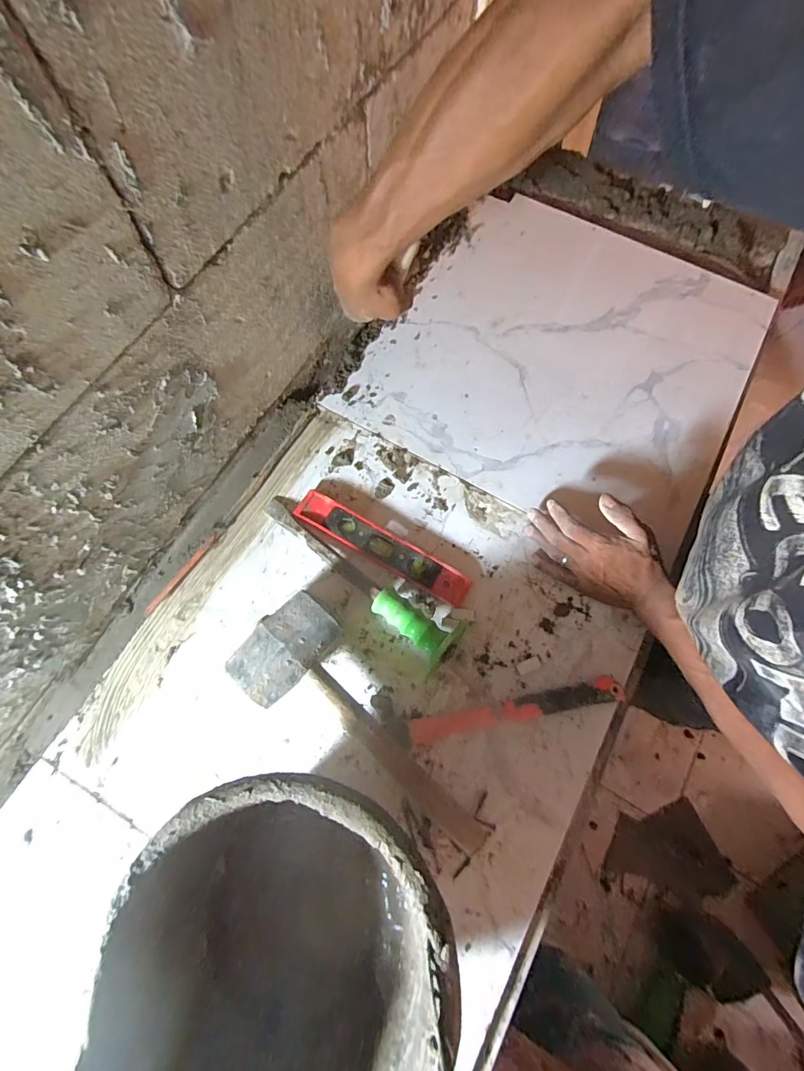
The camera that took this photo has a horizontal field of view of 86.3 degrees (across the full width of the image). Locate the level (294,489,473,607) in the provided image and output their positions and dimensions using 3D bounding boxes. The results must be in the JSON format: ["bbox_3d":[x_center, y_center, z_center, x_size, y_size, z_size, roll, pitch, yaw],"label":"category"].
[{"bbox_3d":[-0.024,0.013,0.515,0.224,0.017,0.040,29,74,9],"label":"level"}]

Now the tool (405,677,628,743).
[{"bbox_3d":[0.121,0.185,0.455,0.226,0.015,0.025,-11,72,-4],"label":"tool"}]

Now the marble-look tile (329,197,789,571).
[{"bbox_3d":[0.228,-0.261,0.606,0.476,0.014,0.478,28,76,8],"label":"marble-look tile"}]

